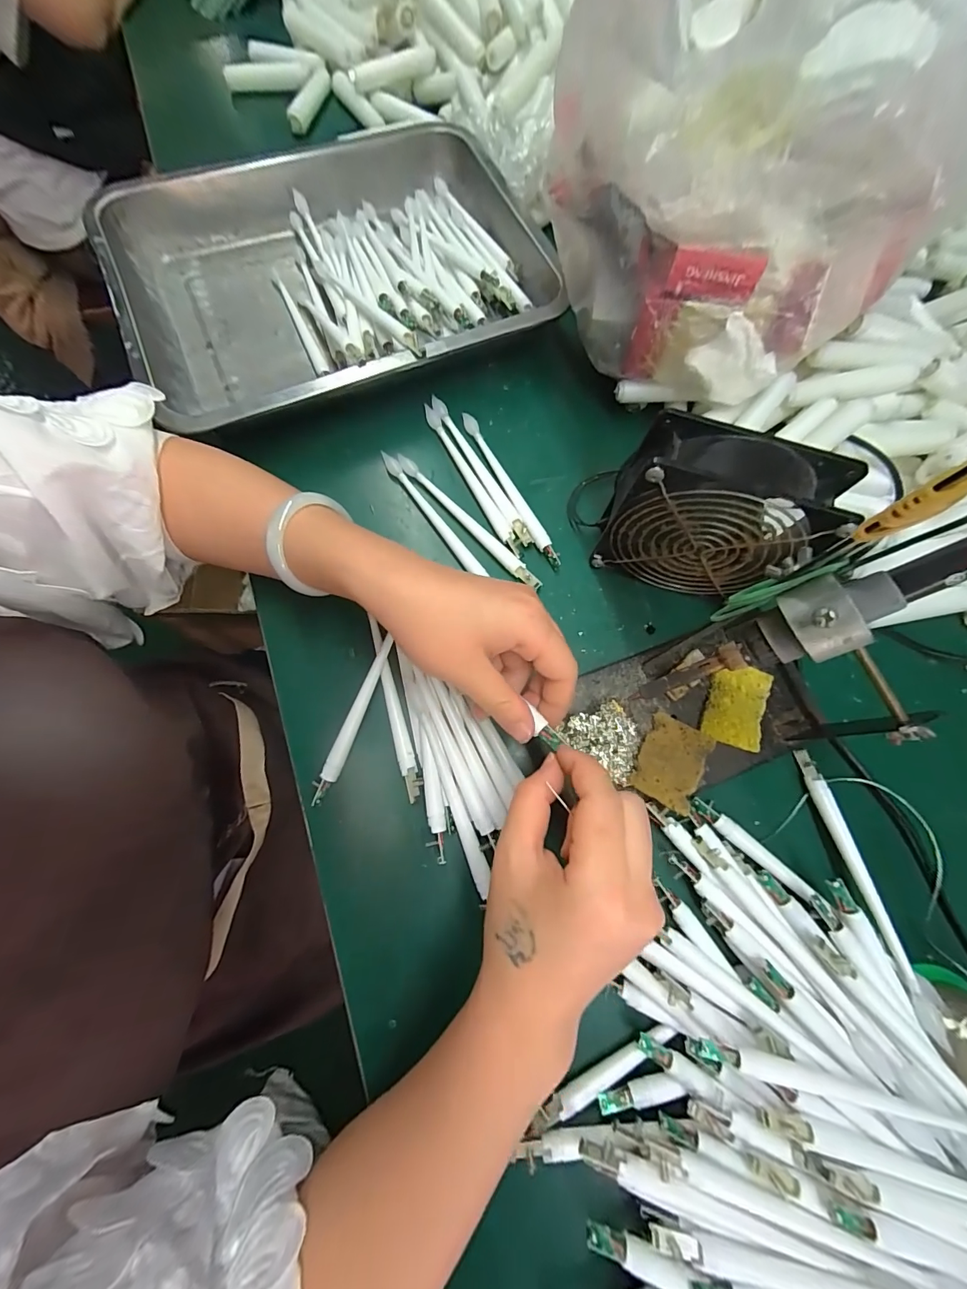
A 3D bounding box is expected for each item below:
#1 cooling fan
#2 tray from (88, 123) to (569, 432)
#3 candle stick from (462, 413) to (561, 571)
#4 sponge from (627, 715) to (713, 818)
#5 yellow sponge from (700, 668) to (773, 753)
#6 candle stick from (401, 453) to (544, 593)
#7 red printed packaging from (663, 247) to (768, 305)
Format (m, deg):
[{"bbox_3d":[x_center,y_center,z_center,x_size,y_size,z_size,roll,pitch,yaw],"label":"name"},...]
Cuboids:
[{"bbox_3d":[0.141,-0.080,0.280,0.115,0.126,0.046,21,76,4],"label":"cooling fan"},{"bbox_3d":[-0.123,-0.323,0.376,0.345,0.062,0.255,-24,77,-7],"label":"tray"},{"bbox_3d":[0.020,-0.128,0.348,0.011,0.011,0.155,-27,78,-8],"label":"candle stick"},{"bbox_3d":[0.124,0.077,0.282,0.039,0.012,0.055,28,77,6],"label":"sponge"},{"bbox_3d":[0.174,0.042,0.296,0.039,0.006,0.056,18,76,3],"label":"yellow sponge"},{"bbox_3d":[-0.011,-0.099,0.337,0.151,0.008,0.014,43,79,9],"label":"candle stick"},{"bbox_3d":[0.141,-0.227,0.263,0.052,0.024,0.009,13,76,2],"label":"red printed packaging"}]

